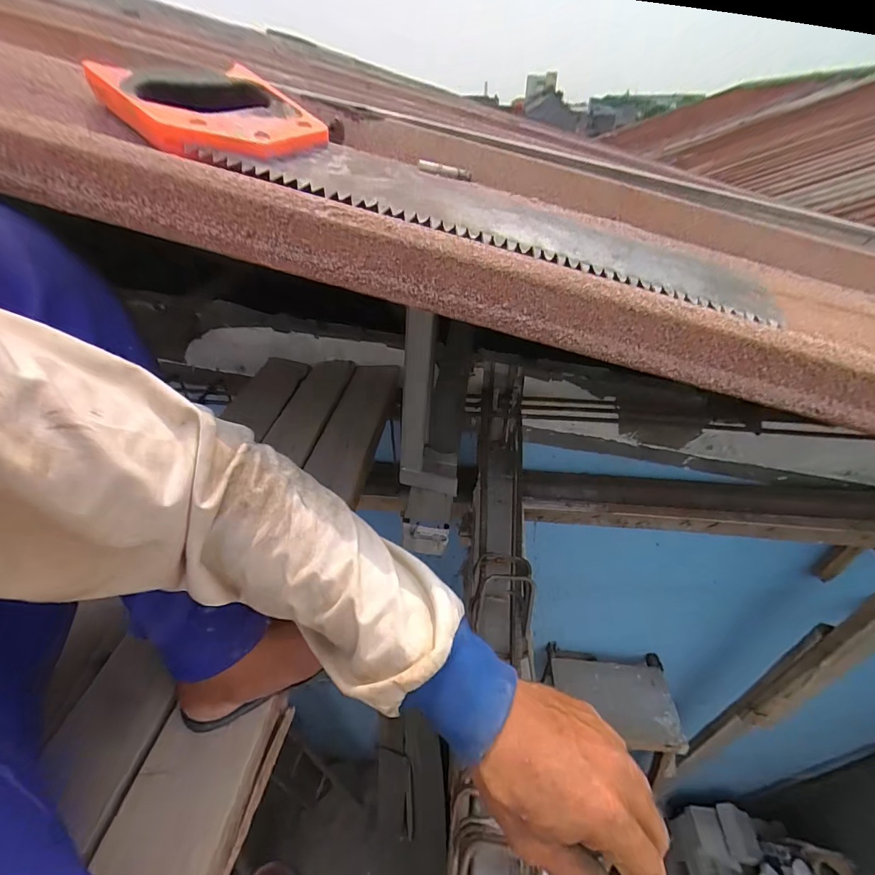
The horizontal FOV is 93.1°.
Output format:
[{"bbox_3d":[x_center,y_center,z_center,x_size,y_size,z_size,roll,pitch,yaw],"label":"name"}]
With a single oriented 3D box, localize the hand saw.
[{"bbox_3d":[0.015,-0.190,0.330,0.544,0.022,0.110,19,58,-2],"label":"hand saw"}]

